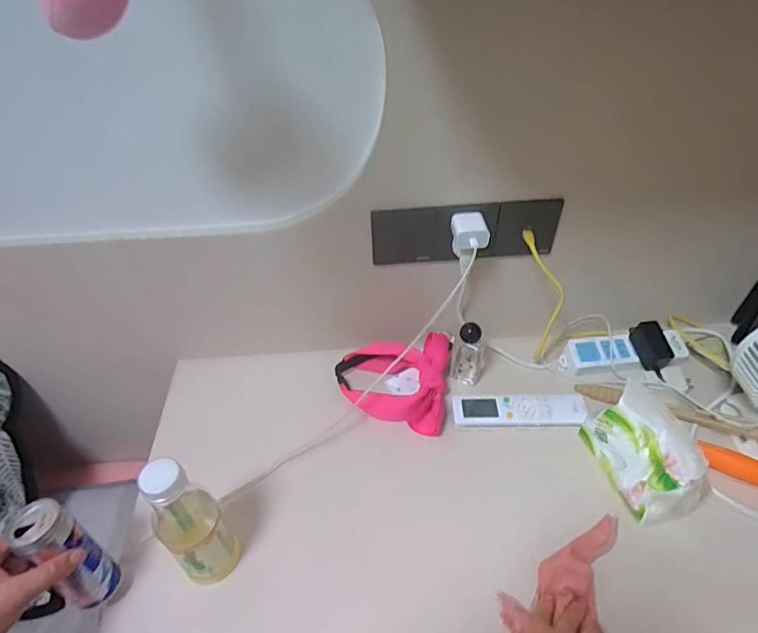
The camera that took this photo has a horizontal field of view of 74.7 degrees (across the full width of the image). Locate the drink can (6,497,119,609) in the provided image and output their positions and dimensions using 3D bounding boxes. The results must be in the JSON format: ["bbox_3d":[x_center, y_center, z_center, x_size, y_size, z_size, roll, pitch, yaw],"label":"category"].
[{"bbox_3d":[-0.325,0.252,0.523,0.052,0.132,0.050,-10,32,6],"label":"drink can"}]

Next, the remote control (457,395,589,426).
[{"bbox_3d":[0.204,0.138,0.722,0.186,0.020,0.048,0,44,2],"label":"remote control"}]

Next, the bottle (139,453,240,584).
[{"bbox_3d":[-0.200,0.220,0.526,0.060,0.202,0.055,-1,44,1],"label":"bottle"}]

